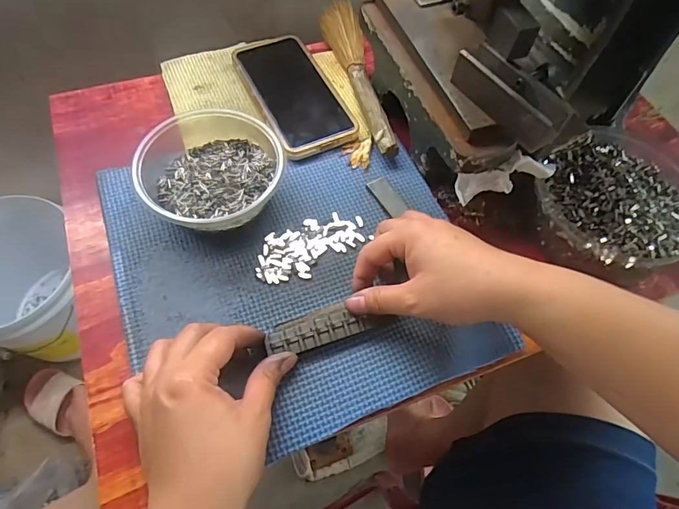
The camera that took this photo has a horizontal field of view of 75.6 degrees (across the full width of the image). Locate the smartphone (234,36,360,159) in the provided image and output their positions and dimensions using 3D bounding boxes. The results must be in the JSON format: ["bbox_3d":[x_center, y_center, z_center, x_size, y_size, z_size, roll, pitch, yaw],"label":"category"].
[{"bbox_3d":[-0.046,-0.163,0.435,0.078,0.007,0.156,-21,65,-15],"label":"smartphone"}]

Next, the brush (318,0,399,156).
[{"bbox_3d":[0.017,-0.191,0.451,0.037,0.023,0.229,-8,62,-8],"label":"brush"}]

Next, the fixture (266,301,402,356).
[{"bbox_3d":[-0.009,0.053,0.326,0.089,0.013,0.031,-11,63,-11],"label":"fixture"}]

